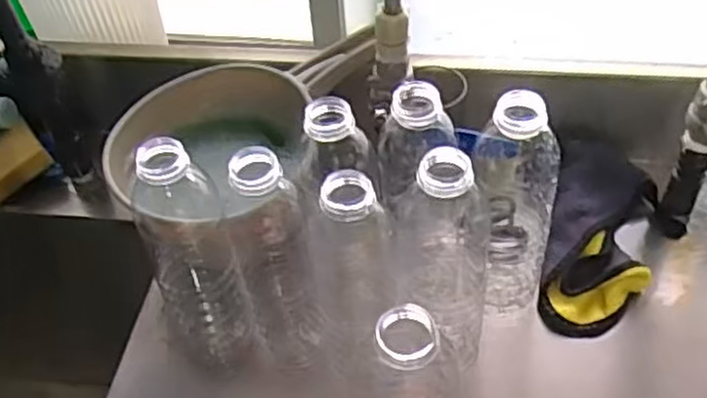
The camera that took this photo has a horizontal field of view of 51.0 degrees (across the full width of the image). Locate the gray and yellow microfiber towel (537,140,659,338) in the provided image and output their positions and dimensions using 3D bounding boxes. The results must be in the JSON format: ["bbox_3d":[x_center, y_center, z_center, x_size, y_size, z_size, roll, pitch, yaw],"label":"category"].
[{"bbox_3d":[0.204,0.029,0.633,0.100,0.053,0.178,10,49,13],"label":"gray and yellow microfiber towel"}]

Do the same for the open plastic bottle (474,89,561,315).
[{"bbox_3d":[0.120,-0.003,0.553,0.059,0.202,0.075,11,50,15],"label":"open plastic bottle"}]

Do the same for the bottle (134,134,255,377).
[{"bbox_3d":[-0.120,0.037,0.538,0.064,0.197,0.075,-23,50,-16],"label":"bottle"}]

